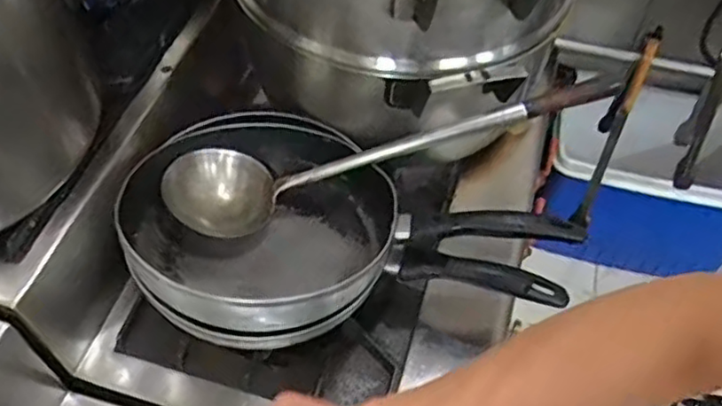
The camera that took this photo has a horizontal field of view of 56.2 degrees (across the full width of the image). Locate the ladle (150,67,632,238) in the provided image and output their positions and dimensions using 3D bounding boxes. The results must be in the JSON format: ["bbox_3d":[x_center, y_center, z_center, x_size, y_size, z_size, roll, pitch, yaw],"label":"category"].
[{"bbox_3d":[0.035,-0.072,0.730,0.481,0.084,0.097,-16,54,4],"label":"ladle"}]

